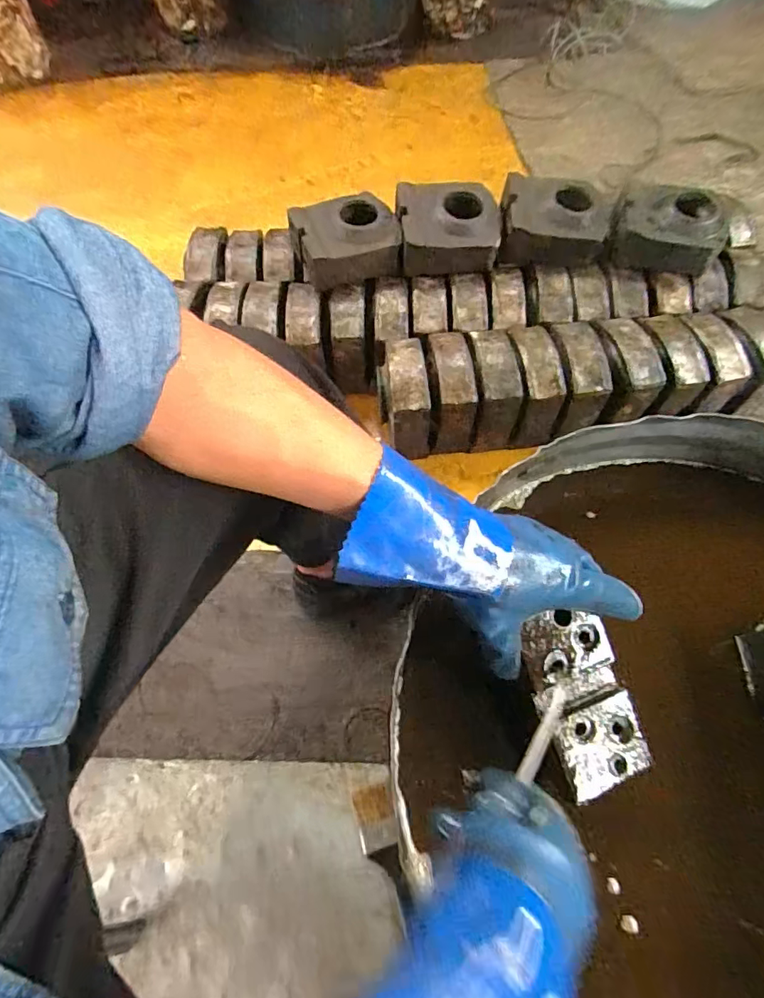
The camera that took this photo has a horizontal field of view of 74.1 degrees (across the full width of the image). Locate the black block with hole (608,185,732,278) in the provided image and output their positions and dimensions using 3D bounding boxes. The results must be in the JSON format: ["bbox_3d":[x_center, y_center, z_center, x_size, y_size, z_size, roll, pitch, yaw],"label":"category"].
[{"bbox_3d":[0.521,-0.488,0.921,0.192,0.088,0.114,19,65,12],"label":"black block with hole"}]

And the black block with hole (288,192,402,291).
[{"bbox_3d":[-0.066,-0.486,0.965,0.194,0.086,0.136,-12,63,-4],"label":"black block with hole"}]

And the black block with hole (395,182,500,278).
[{"bbox_3d":[0.125,-0.518,0.976,0.190,0.094,0.169,0,63,2],"label":"black block with hole"}]

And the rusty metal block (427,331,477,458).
[{"bbox_3d":[0.126,-0.199,0.926,0.065,0.131,0.163,-6,63,-2],"label":"rusty metal block"}]

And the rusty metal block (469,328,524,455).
[{"bbox_3d":[0.201,-0.199,0.924,0.073,0.136,0.187,-2,63,1],"label":"rusty metal block"}]

